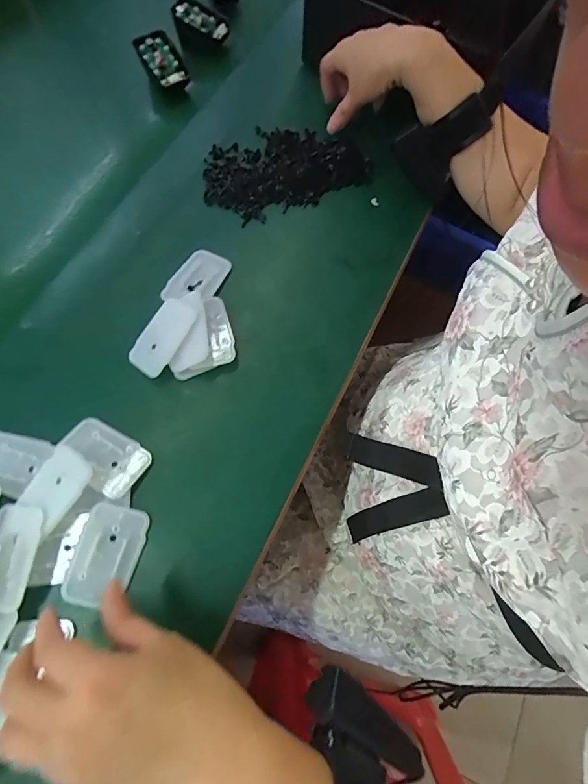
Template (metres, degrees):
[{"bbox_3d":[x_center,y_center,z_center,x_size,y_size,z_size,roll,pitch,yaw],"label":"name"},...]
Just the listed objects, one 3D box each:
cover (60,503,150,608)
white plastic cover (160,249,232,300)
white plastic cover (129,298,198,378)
[{"bbox_3d":[-0.139,0.120,0.303,0.046,0.010,0.068,11,69,4],"label":"cover"},{"bbox_3d":[-0.095,-0.113,0.408,0.043,0.007,0.069,32,70,4],"label":"white plastic cover"},{"bbox_3d":[-0.115,-0.049,0.360,0.042,0.004,0.070,32,86,23],"label":"white plastic cover"}]

